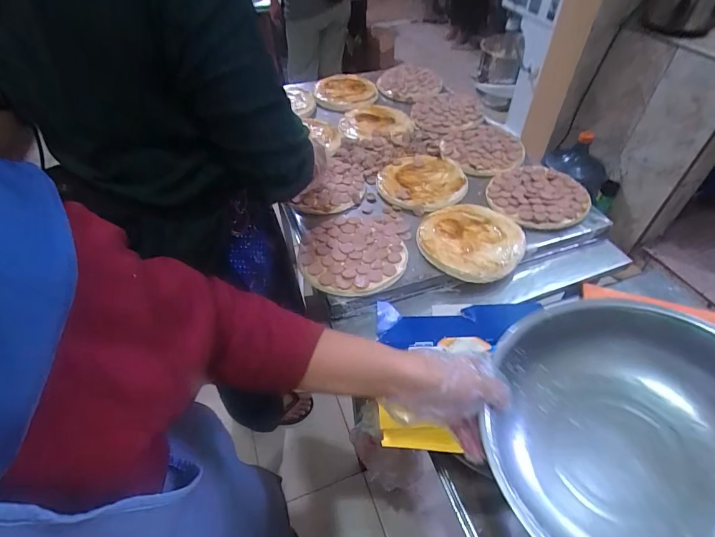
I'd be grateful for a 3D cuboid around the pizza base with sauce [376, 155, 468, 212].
[{"bbox_3d":[0.145,-0.200,0.852,0.187,0.016,0.181,-1,49,1],"label":"pizza base with sauce"}]

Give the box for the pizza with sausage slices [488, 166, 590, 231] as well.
[{"bbox_3d":[0.372,-0.153,0.792,0.189,0.023,0.184,-4,49,-2],"label":"pizza with sausage slices"}]

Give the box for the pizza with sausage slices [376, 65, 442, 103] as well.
[{"bbox_3d":[0.153,-0.560,1.161,0.203,0.032,0.187,-5,51,6],"label":"pizza with sausage slices"}]

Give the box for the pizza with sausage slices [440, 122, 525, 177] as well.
[{"bbox_3d":[0.302,-0.285,0.913,0.175,0.026,0.181,-1,49,1],"label":"pizza with sausage slices"}]

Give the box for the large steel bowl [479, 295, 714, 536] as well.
[{"bbox_3d":[0.250,0.163,0.355,0.236,0.109,0.246,-1,49,1],"label":"large steel bowl"}]

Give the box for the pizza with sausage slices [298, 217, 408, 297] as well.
[{"bbox_3d":[-0.009,-0.035,0.710,0.190,0.013,0.197,-5,49,-2],"label":"pizza with sausage slices"}]

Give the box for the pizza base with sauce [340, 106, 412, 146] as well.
[{"bbox_3d":[0.051,-0.397,1.031,0.192,0.019,0.181,5,49,6],"label":"pizza base with sauce"}]

